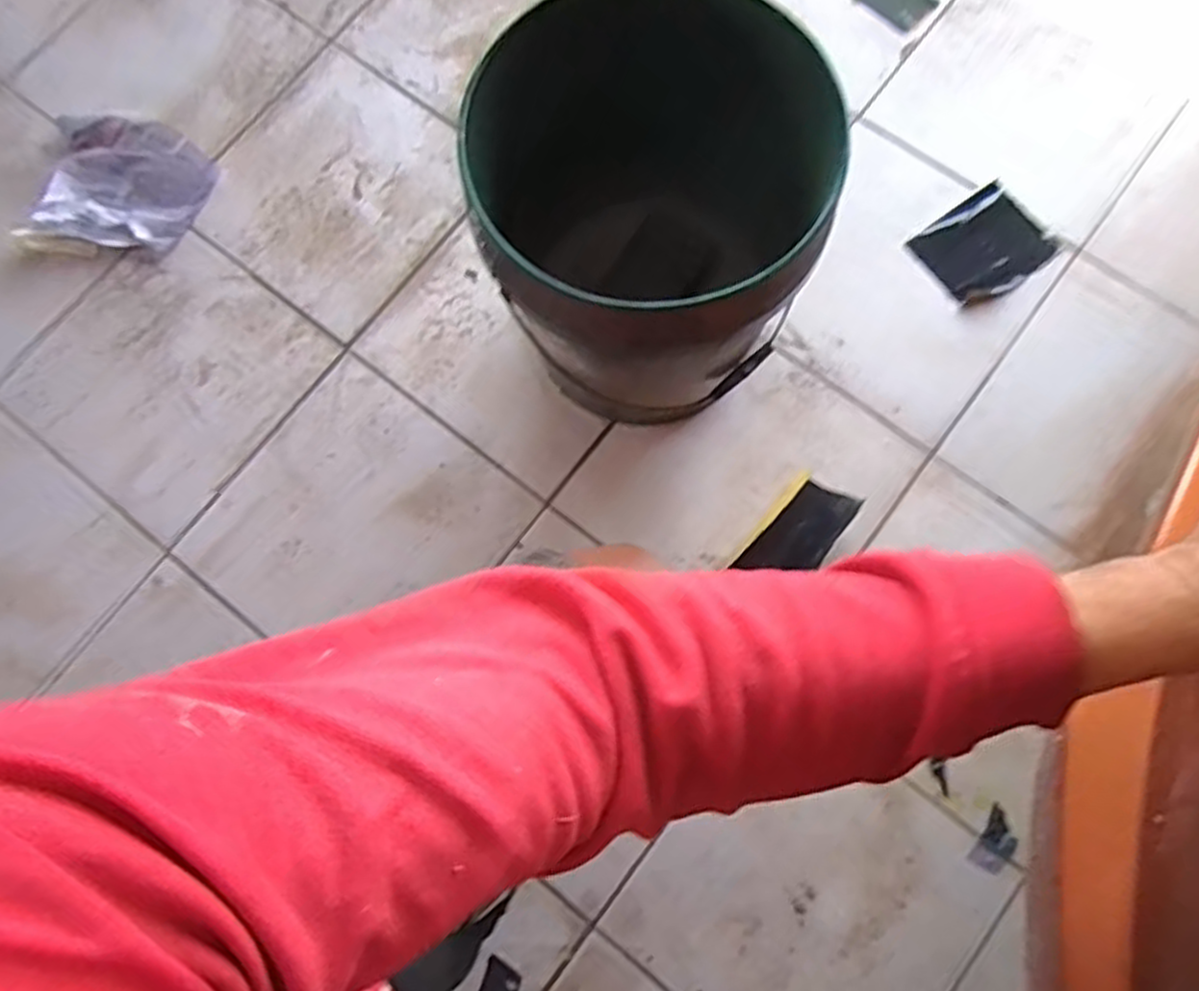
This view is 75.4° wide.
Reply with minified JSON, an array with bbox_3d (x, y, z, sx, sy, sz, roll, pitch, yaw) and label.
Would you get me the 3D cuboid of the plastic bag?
[{"bbox_3d":[-0.579,-0.371,0.946,0.200,0.032,0.200,16,78,5],"label":"plastic bag"}]

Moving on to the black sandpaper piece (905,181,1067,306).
[{"bbox_3d":[0.441,-0.283,0.887,0.135,0.008,0.113,-36,79,-6],"label":"black sandpaper piece"}]

